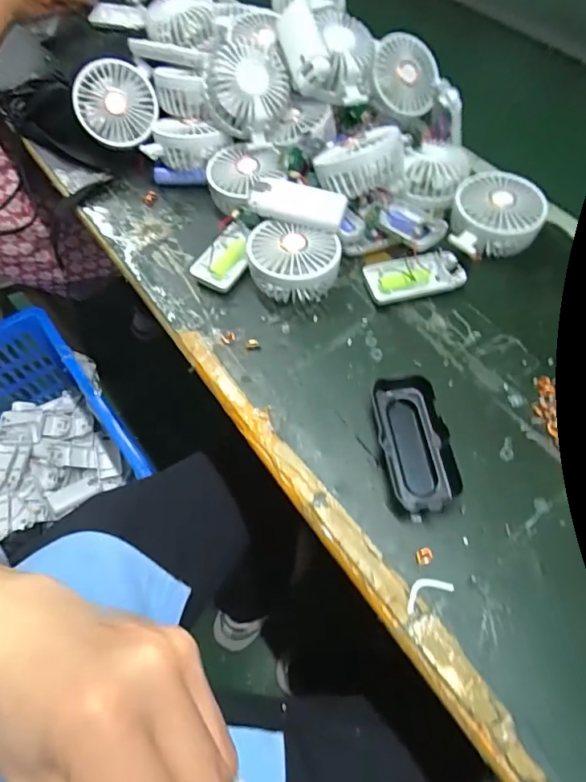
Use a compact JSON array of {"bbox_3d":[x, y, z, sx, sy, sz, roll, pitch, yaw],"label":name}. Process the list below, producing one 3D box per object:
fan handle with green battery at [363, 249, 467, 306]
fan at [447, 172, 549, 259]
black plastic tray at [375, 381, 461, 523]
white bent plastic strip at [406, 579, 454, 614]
[{"bbox_3d":[0.118,-0.111,0.454,0.089,0.017,0.045,-10,61,-5],"label":"fan handle with green battery"},{"bbox_3d":[0.199,-0.169,0.462,0.083,0.045,0.090,21,63,12],"label":"fan"},{"bbox_3d":[0.096,0.040,0.367,0.048,0.023,0.108,-9,61,-4],"label":"black plastic tray"},{"bbox_3d":[0.094,0.140,0.326,0.036,0.004,0.016,-23,63,-12],"label":"white bent plastic strip"}]

